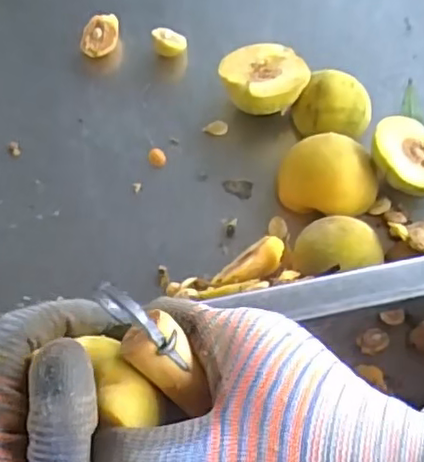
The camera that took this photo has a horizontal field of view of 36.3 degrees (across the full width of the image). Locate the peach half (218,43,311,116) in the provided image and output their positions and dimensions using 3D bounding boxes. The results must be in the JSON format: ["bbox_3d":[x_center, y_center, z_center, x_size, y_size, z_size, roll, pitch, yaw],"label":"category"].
[{"bbox_3d":[0.036,-0.105,0.454,0.060,0.036,0.062,0,62,0],"label":"peach half"}]

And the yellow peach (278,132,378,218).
[{"bbox_3d":[0.075,-0.034,0.416,0.060,0.034,0.049,18,64,9],"label":"yellow peach"}]

